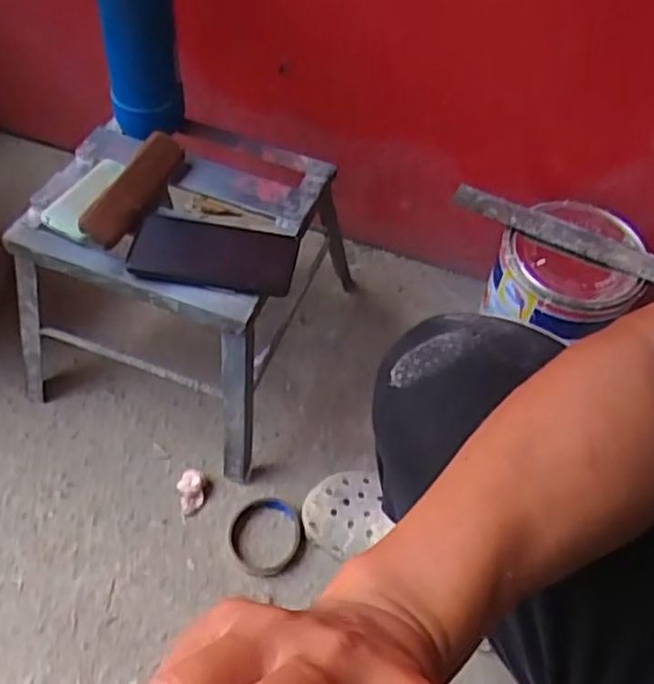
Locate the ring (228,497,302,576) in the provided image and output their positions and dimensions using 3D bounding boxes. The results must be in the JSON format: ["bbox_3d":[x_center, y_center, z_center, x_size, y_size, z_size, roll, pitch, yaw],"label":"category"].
[{"bbox_3d":[-0.069,0.216,0.791,0.081,0.009,0.088,2,55,-3],"label":"ring"}]

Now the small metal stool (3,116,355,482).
[{"bbox_3d":[-0.161,-0.082,0.855,0.294,0.250,0.343,20,56,9],"label":"small metal stool"}]

